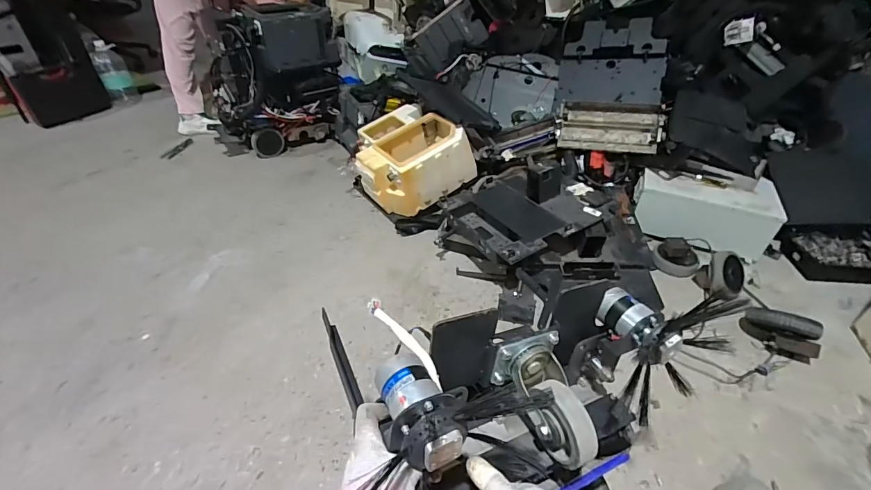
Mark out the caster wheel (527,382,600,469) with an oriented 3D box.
[{"bbox_3d":[0.148,0.222,0.498,0.044,0.101,0.095,-18,43,-21],"label":"caster wheel"}]

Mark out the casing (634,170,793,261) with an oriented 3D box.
[{"bbox_3d":[0.927,-0.122,1.445,0.422,0.158,0.167,14,41,16],"label":"casing"}]

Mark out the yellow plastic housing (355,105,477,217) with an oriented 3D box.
[{"bbox_3d":[-0.130,-0.351,1.663,0.388,0.266,0.412,-27,46,-29],"label":"yellow plastic housing"}]

